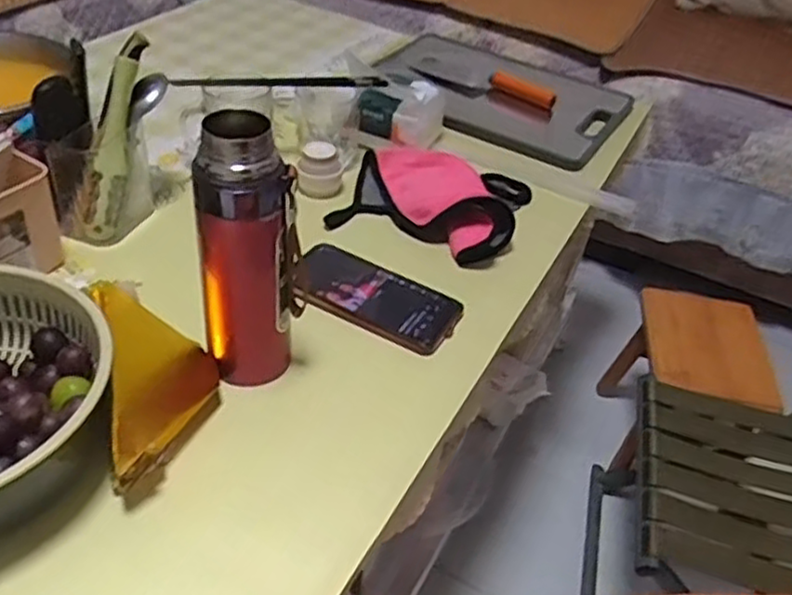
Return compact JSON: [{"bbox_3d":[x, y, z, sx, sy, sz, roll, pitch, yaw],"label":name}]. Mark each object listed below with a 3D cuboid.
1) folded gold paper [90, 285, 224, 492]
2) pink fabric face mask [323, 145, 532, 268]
[{"bbox_3d":[-0.177,0.059,0.549,0.085,0.028,0.175,13,41,-38],"label":"folded gold paper"},{"bbox_3d":[0.044,-0.116,0.791,0.186,0.048,0.163,15,40,8],"label":"pink fabric face mask"}]

